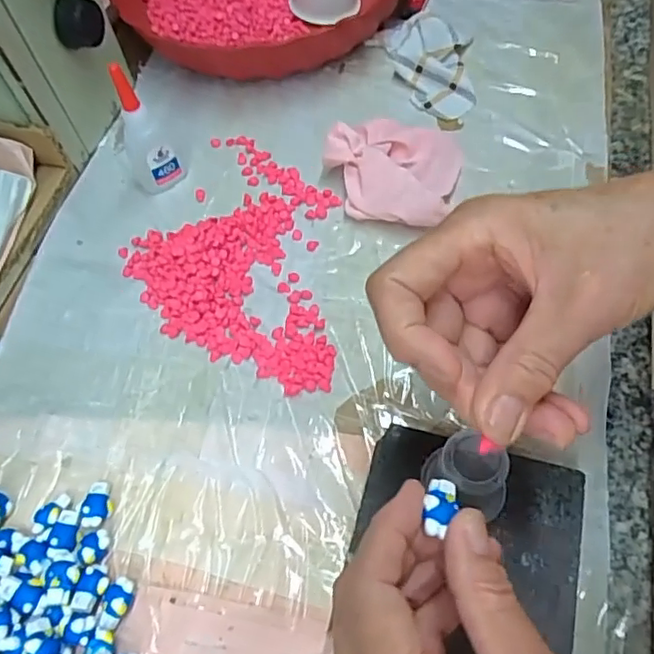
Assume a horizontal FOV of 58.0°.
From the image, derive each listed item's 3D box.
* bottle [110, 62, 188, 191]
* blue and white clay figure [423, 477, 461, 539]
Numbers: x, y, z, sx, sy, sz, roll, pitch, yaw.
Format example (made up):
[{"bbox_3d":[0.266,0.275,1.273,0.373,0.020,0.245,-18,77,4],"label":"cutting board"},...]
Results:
[{"bbox_3d":[-0.119,-0.128,0.378,0.034,0.086,0.026,-21,61,-9],"label":"bottle"},{"bbox_3d":[0.041,0.063,0.210,0.010,0.006,0.021,13,44,10],"label":"blue and white clay figure"}]

